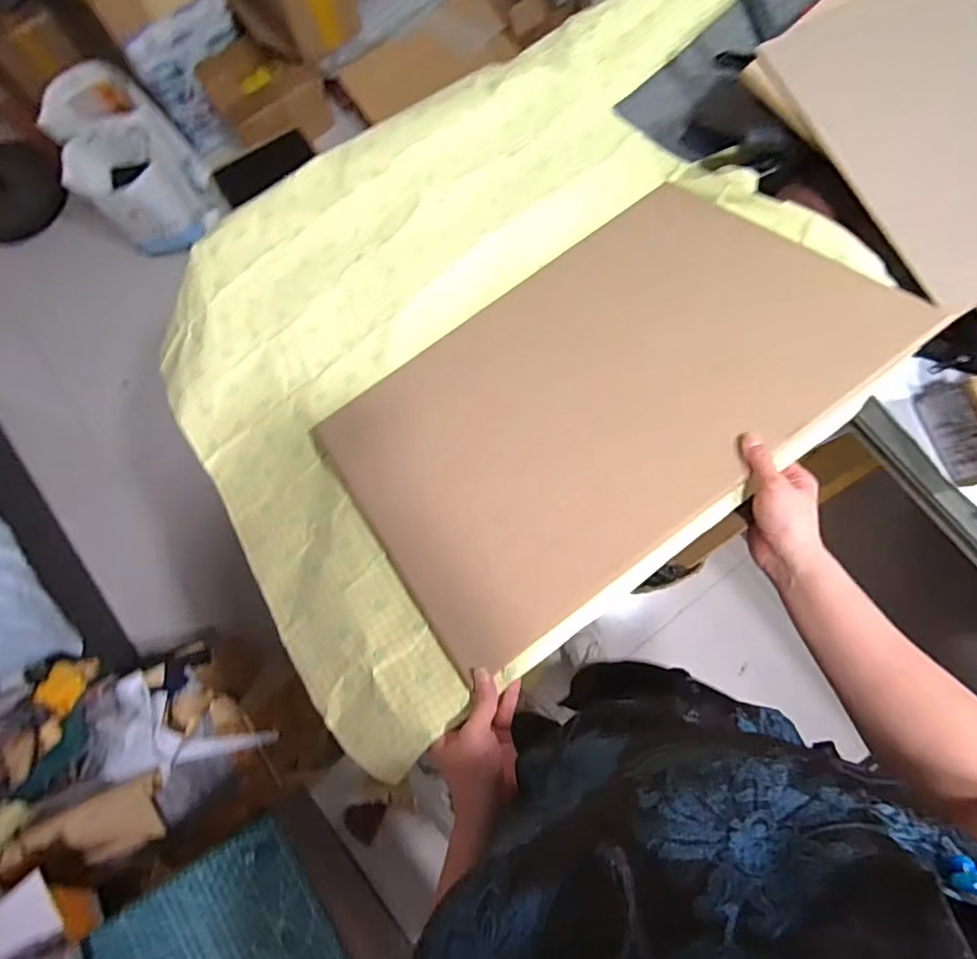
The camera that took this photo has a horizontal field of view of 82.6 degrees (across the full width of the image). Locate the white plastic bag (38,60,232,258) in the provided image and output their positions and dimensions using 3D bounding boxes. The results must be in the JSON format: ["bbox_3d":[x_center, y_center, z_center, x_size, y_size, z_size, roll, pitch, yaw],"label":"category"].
[{"bbox_3d":[-0.956,-0.837,1.530,0.301,0.343,0.333,-34,80,-6],"label":"white plastic bag"}]

